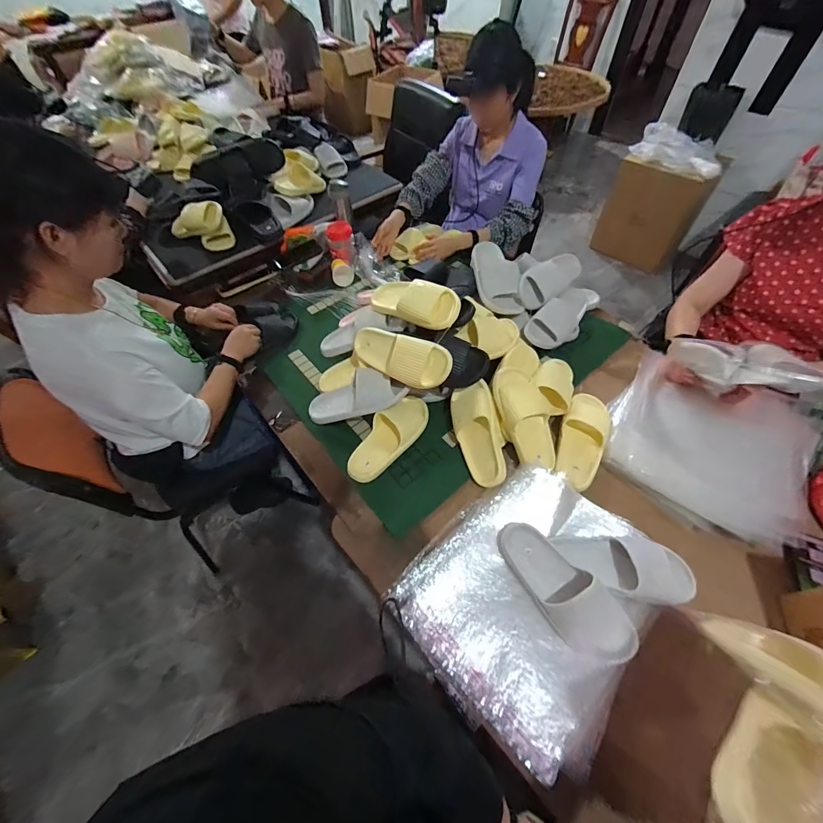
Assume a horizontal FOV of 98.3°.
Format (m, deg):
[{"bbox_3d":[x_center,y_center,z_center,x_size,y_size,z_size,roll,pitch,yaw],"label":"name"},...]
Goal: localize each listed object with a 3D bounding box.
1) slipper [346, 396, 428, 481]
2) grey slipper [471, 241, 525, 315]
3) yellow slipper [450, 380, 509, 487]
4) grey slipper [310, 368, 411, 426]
[{"bbox_3d":[-0.053,0.058,0.846,0.103,0.074,0.250,34,63,22],"label":"slipper"},{"bbox_3d":[0.242,-0.384,1.034,0.114,0.078,0.255,-16,72,-9],"label":"grey slipper"},{"bbox_3d":[0.161,0.052,0.811,0.109,0.074,0.234,-10,76,-5],"label":"yellow slipper"},{"bbox_3d":[-0.135,-0.037,0.848,0.239,0.084,0.106,-14,53,22],"label":"grey slipper"}]

